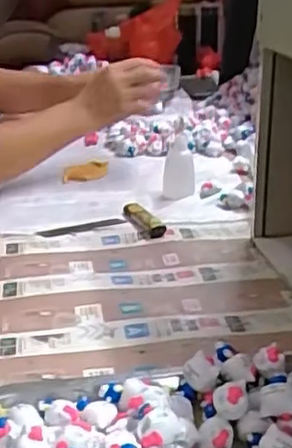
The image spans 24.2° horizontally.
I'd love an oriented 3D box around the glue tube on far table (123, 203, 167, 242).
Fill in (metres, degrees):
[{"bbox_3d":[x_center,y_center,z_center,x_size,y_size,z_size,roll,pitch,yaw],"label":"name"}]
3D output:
[{"bbox_3d":[-0.002,-0.004,0.789,0.028,0.017,0.079,-10,24,-19],"label":"glue tube on far table"}]

